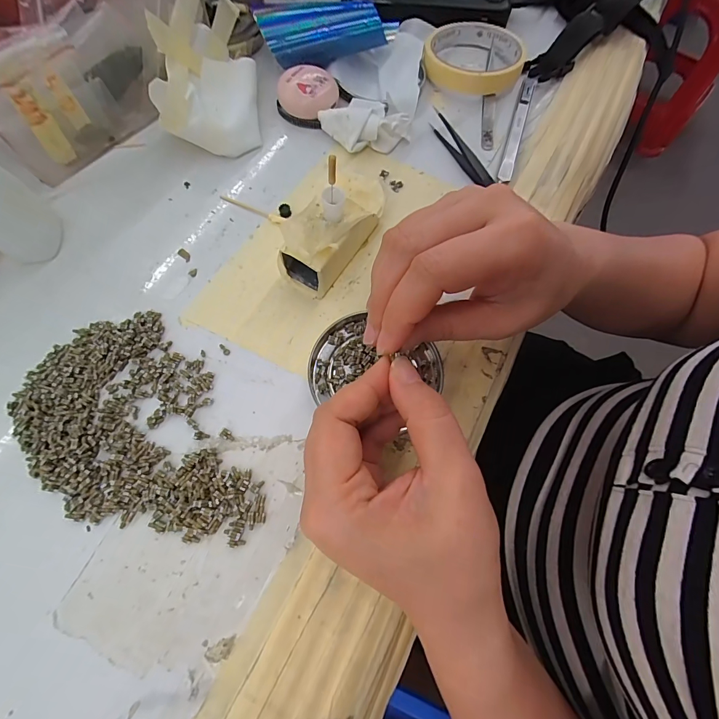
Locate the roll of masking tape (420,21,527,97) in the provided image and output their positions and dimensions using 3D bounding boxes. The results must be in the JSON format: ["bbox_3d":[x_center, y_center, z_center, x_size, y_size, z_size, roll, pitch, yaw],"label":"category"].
[{"bbox_3d":[0.103,-0.276,0.327,0.086,0.019,0.090,16,70,4],"label":"roll of masking tape"}]

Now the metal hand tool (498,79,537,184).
[{"bbox_3d":[0.134,-0.197,0.305,0.010,0.006,0.130,19,70,5],"label":"metal hand tool"}]

